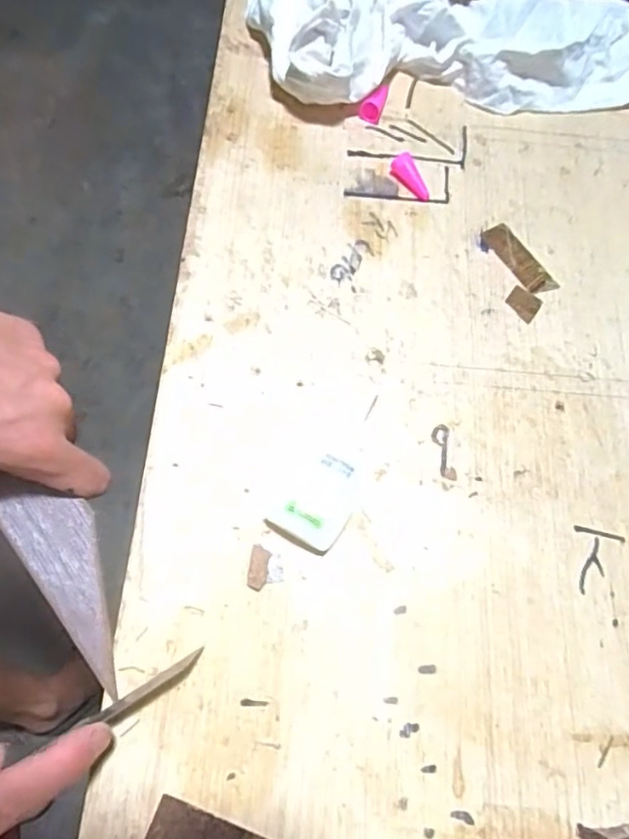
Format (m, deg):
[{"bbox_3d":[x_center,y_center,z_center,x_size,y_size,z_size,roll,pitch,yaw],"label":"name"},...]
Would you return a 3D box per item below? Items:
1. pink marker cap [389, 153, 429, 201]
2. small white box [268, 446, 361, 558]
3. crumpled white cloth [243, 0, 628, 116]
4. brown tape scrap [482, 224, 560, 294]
[{"bbox_3d":[0.065,-0.165,0.400,0.013,0.013,0.035,-24,71,-11],"label":"pink marker cap"},{"bbox_3d":[0.002,0.043,0.311,0.037,0.018,0.050,29,70,9],"label":"small white box"},{"bbox_3d":[0.122,-0.302,0.437,0.336,0.048,0.151,-4,69,-4],"label":"crumpled white cloth"},{"bbox_3d":[0.135,-0.106,0.385,0.020,0.004,0.057,-31,73,-13],"label":"brown tape scrap"}]

